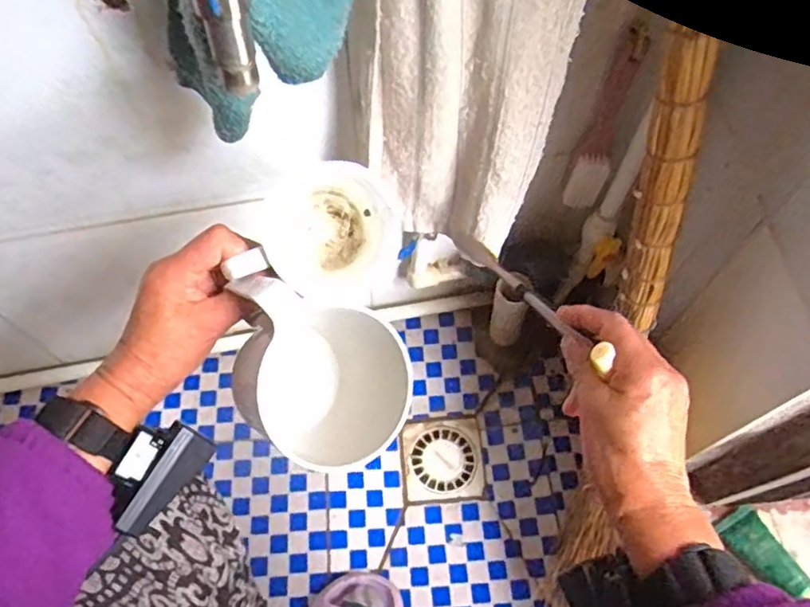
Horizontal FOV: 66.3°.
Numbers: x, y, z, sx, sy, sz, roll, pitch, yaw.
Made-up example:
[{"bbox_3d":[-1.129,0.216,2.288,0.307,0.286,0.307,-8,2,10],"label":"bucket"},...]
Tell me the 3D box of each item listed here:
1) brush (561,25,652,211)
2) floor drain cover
[{"bbox_3d":[0.202,-0.178,0.625,0.037,0.229,0.022,21,64,12],"label":"brush"},{"bbox_3d":[0.054,0.220,0.874,0.105,0.009,0.111,-5,61,-2],"label":"floor drain cover"}]

